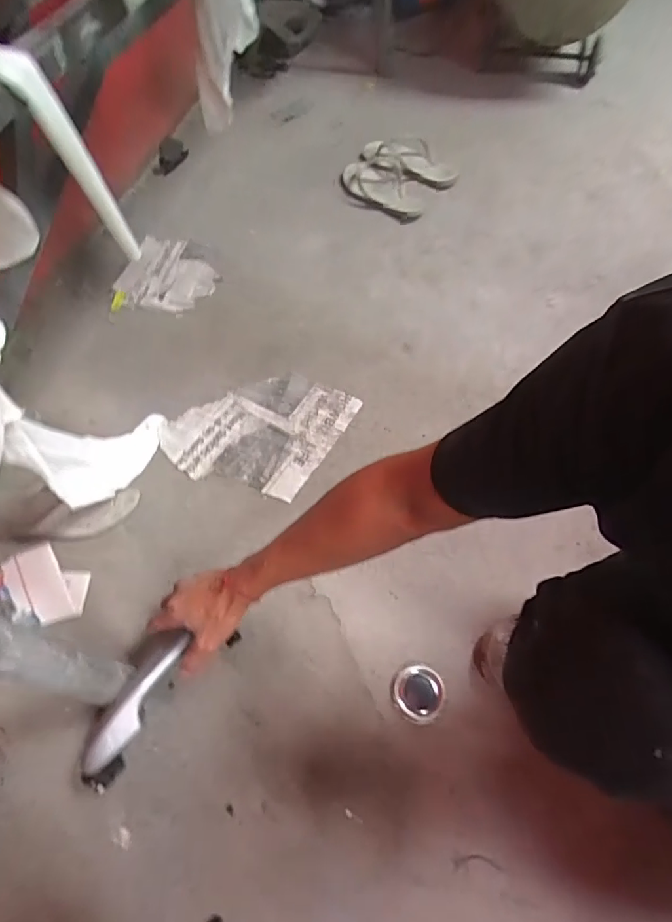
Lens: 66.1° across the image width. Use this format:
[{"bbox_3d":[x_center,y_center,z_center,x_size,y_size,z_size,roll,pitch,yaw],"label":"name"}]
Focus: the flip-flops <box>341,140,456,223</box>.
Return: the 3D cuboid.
[{"bbox_3d":[0.134,-0.642,1.157,0.251,0.066,0.177,39,67,21],"label":"flip-flops"}]

